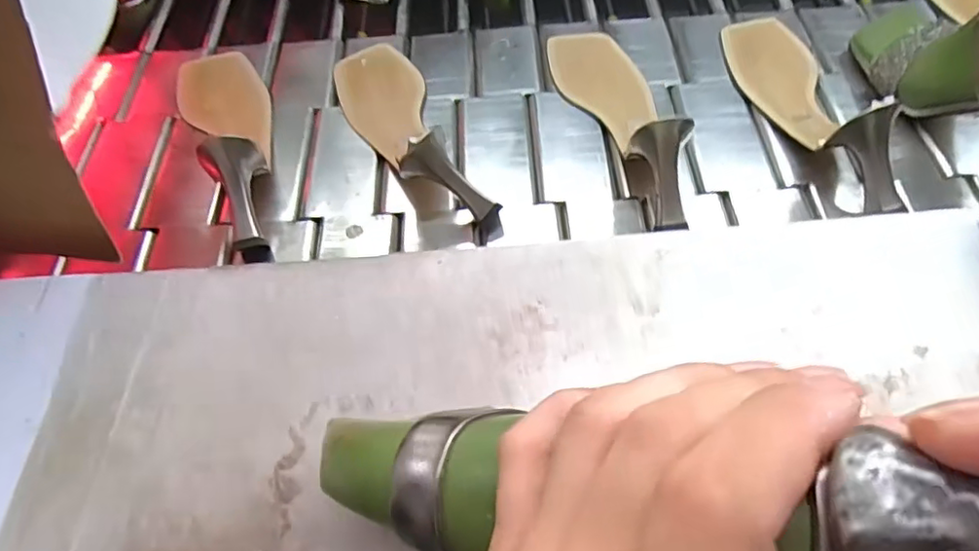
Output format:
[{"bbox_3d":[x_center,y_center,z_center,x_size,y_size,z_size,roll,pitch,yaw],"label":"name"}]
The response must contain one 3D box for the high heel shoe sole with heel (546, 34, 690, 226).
[{"bbox_3d":[0.114,-0.146,0.495,0.073,0.066,0.248,-13,58,-7],"label":"high heel shoe sole with heel"}]

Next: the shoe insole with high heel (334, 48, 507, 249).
[{"bbox_3d":[-0.070,-0.133,0.493,0.073,0.068,0.243,-22,59,-12],"label":"shoe insole with high heel"}]

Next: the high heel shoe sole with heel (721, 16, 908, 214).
[{"bbox_3d":[0.260,-0.155,0.497,0.087,0.064,0.246,-5,58,-2],"label":"high heel shoe sole with heel"}]

